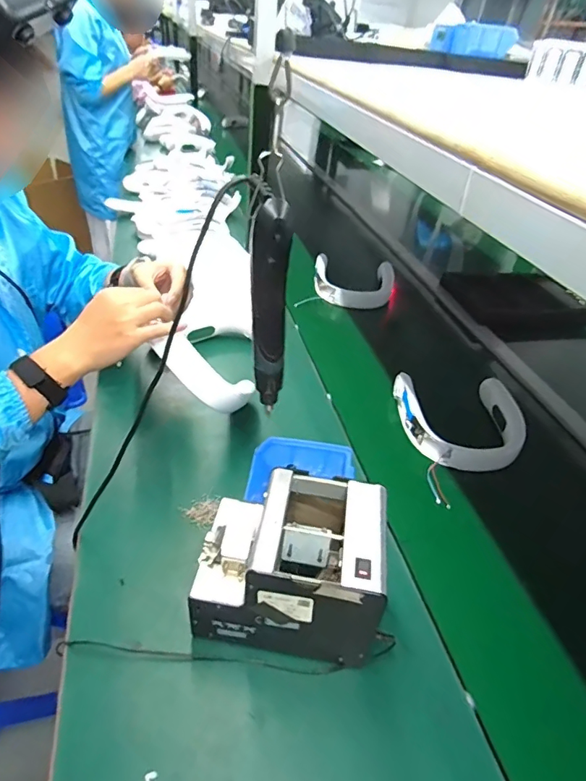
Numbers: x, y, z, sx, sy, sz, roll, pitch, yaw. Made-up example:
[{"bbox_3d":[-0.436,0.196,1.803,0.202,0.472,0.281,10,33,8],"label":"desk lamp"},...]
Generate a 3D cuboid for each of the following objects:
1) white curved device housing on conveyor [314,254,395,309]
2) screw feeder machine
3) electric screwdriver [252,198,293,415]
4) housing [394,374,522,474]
[{"bbox_3d":[0.155,-0.278,1.239,0.198,0.059,0.178,4,38,-3],"label":"white curved device housing on conveyor"},{"bbox_3d":[-0.005,0.183,0.511,0.173,0.152,0.126,10,38,4],"label":"screw feeder machine"},{"bbox_3d":[-0.024,-0.074,0.470,0.037,0.202,0.031,5,37,-2],"label":"electric screwdriver"},{"bbox_3d":[0.286,0.048,0.833,0.194,0.045,0.194,3,38,-5],"label":"housing"}]

